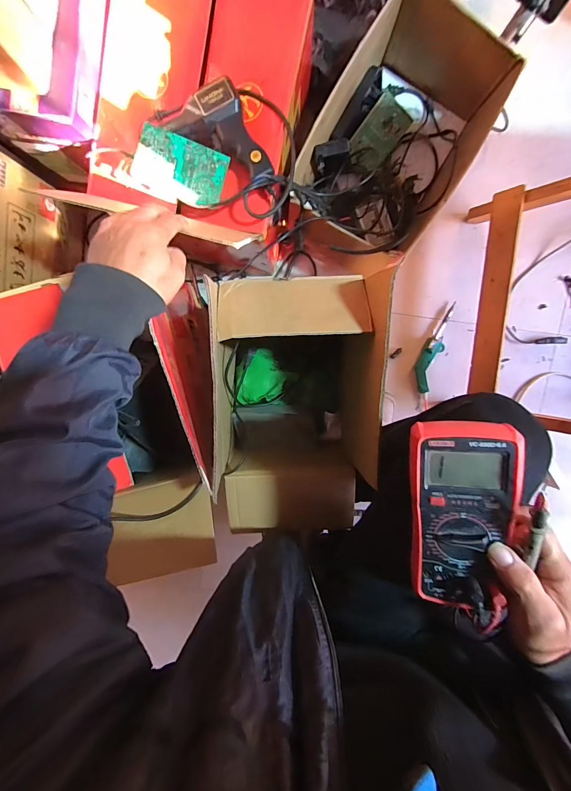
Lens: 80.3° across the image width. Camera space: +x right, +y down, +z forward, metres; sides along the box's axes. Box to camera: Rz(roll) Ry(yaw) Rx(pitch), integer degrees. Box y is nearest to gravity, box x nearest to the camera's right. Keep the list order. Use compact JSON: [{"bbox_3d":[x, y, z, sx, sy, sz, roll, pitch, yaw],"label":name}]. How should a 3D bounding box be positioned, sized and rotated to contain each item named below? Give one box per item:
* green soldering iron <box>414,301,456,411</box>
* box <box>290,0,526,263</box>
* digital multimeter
[{"bbox_3d":[0.356,-0.097,0.827,0.055,0.019,0.254,12,98,0],"label":"green soldering iron"},{"bbox_3d":[0.204,-0.471,0.683,0.267,0.191,0.403,31,97,-3],"label":"box"},{"bbox_3d":[0.167,0.115,0.320,0.088,0.048,0.182,-2,99,2],"label":"digital multimeter"}]

